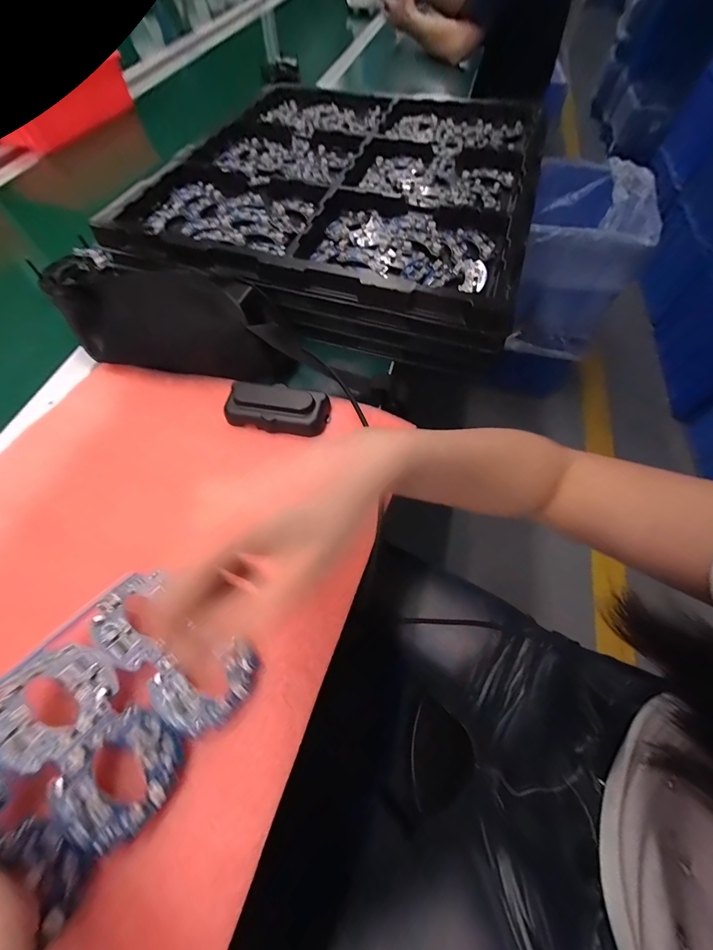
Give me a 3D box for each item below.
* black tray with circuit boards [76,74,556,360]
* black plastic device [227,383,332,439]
[{"bbox_3d":[0.000,-0.417,0.527,0.493,0.081,0.518,17,62,8],"label":"black tray with circuit boards"},{"bbox_3d":[-0.083,-0.071,0.370,0.103,0.024,0.045,7,61,3],"label":"black plastic device"}]

